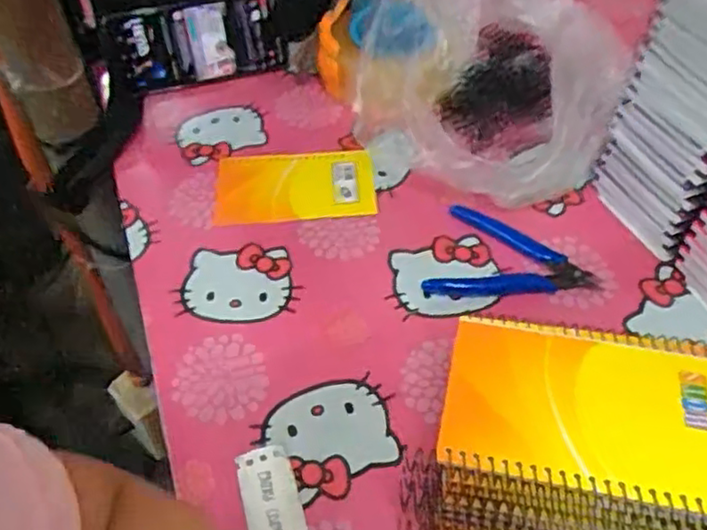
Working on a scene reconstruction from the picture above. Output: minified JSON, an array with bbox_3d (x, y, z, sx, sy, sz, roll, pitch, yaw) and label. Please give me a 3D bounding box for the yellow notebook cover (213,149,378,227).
[{"bbox_3d":[-0.050,-0.066,0.570,0.130,0.009,0.079,-5,49,-2],"label":"yellow notebook cover"}]

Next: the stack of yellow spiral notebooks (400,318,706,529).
[{"bbox_3d":[0.109,0.097,0.359,0.151,0.097,0.093,9,50,9],"label":"stack of yellow spiral notebooks"}]

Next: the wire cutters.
[{"bbox_3d":[0.111,-0.011,0.508,0.118,0.009,0.079,-1,49,2],"label":"wire cutters"}]

